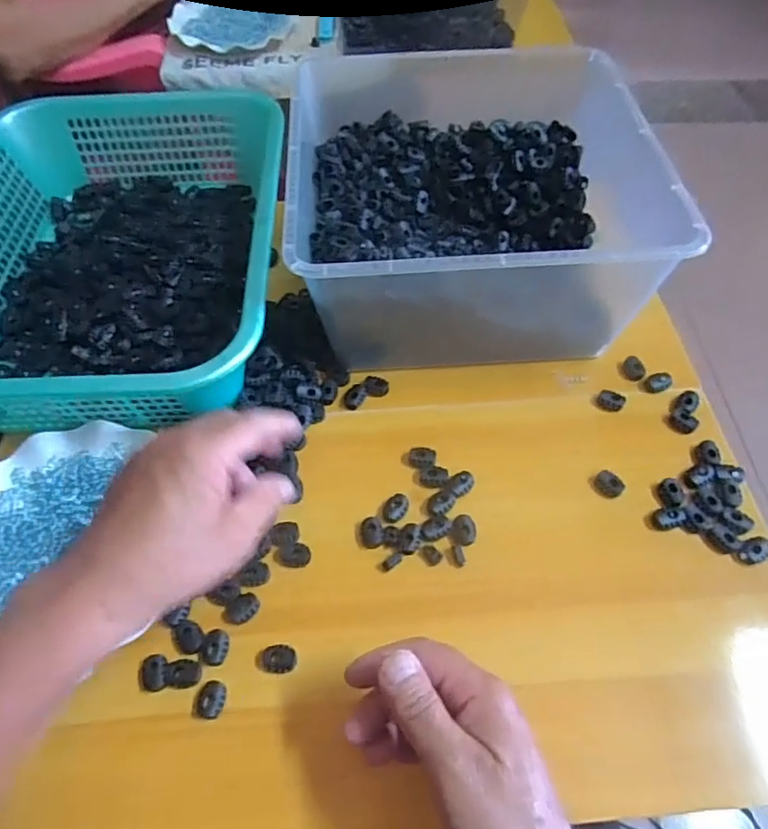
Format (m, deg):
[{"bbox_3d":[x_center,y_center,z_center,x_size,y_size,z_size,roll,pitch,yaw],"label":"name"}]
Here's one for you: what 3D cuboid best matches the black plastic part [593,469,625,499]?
[{"bbox_3d":[0.175,0.054,0.457,0.017,0.010,0.022,-24,59,-15],"label":"black plastic part"}]

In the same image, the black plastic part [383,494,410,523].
[{"bbox_3d":[0.009,0.071,0.449,0.017,0.006,0.025,34,63,21],"label":"black plastic part"}]

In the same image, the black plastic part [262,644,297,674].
[{"bbox_3d":[-0.069,0.161,0.388,0.022,0.008,0.016,3,56,2],"label":"black plastic part"}]

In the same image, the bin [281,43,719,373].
[{"bbox_3d":[0.072,-0.180,0.529,0.293,0.135,0.275,-3,56,-2],"label":"bin"}]

